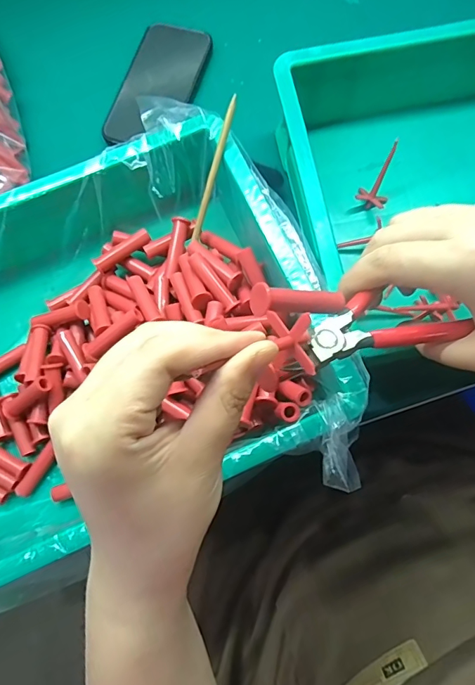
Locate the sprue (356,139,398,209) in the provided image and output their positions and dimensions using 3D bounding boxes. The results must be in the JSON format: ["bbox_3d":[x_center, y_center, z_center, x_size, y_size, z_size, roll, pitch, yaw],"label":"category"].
[{"bbox_3d":[0.129,-0.149,0.396,0.027,0.059,0.024,27,38,8],"label":"sprue"}]

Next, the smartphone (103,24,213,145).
[{"bbox_3d":[-0.079,-0.259,0.451,0.068,0.016,0.142,17,77,6],"label":"smartphone"}]

